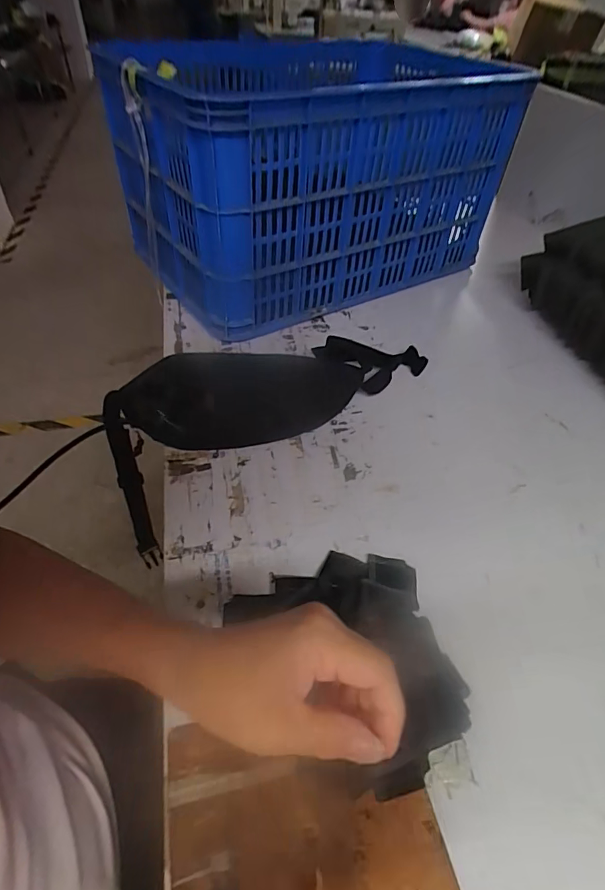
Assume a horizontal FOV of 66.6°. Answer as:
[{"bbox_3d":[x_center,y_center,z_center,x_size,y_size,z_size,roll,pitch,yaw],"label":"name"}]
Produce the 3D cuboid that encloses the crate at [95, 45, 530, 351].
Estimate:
[{"bbox_3d":[0.027,-0.443,0.780,0.559,0.304,0.327,-23,52,-24],"label":"crate"}]

